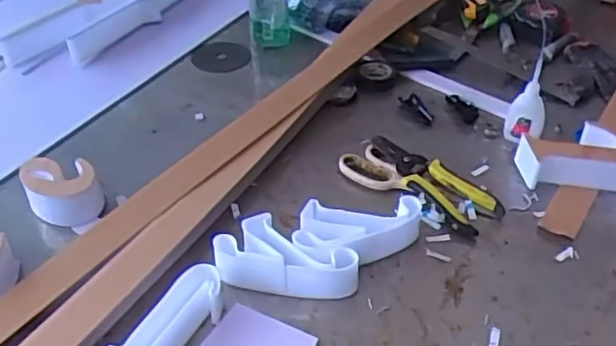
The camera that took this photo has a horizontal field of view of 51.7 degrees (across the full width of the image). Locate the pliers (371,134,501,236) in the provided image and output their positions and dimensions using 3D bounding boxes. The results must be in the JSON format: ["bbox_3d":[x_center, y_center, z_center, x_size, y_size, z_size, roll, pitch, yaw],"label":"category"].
[{"bbox_3d":[0.143,0.005,0.732,0.066,0.024,0.171,-24,45,-27],"label":"pliers"}]

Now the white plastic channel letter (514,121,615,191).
[{"bbox_3d":[0.318,-0.017,0.741,0.136,0.049,0.073,6,39,7],"label":"white plastic channel letter"}]

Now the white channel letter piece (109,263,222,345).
[{"bbox_3d":[-0.118,0.133,0.550,0.033,0.043,0.124,25,45,27],"label":"white channel letter piece"}]

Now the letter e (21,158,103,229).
[{"bbox_3d":[-0.266,0.018,0.692,0.072,0.045,0.072,0,39,0],"label":"letter e"}]

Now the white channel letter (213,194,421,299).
[{"bbox_3d":[0.013,0.073,0.635,0.203,0.041,0.101,0,39,0],"label":"white channel letter"}]

